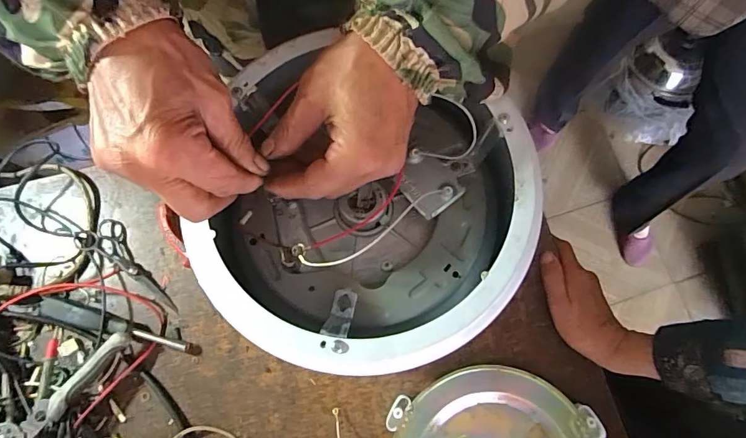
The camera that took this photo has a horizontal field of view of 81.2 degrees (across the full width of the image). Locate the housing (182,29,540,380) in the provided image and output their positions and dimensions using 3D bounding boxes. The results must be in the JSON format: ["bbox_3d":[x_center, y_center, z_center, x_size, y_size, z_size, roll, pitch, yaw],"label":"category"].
[{"bbox_3d":[-0.006,-0.004,0.329,0.214,0.081,0.204,19,77,4],"label":"housing"}]

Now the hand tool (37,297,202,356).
[{"bbox_3d":[-0.270,0.112,0.458,0.174,0.022,0.022,14,77,2],"label":"hand tool"}]

